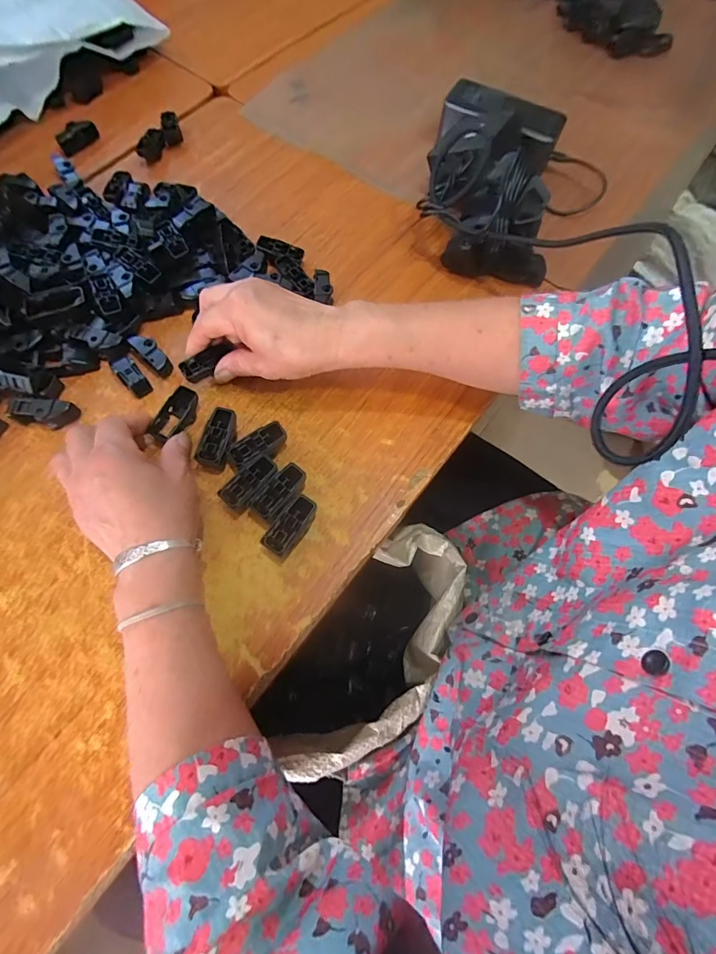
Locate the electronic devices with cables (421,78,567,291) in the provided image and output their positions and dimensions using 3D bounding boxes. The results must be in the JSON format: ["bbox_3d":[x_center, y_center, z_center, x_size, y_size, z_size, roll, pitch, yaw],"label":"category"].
[{"bbox_3d":[0.140,-0.315,0.440,0.133,0.065,0.238,11,70,3],"label":"electronic devices with cables"}]

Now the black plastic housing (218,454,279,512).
[{"bbox_3d":[-0.088,0.006,0.350,0.024,0.021,0.049,38,73,12],"label":"black plastic housing"}]

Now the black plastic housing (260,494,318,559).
[{"bbox_3d":[-0.052,0.040,0.339,0.024,0.020,0.049,33,72,10],"label":"black plastic housing"}]

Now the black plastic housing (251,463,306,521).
[{"bbox_3d":[-0.063,0.014,0.348,0.023,0.019,0.049,37,73,11],"label":"black plastic housing"}]

